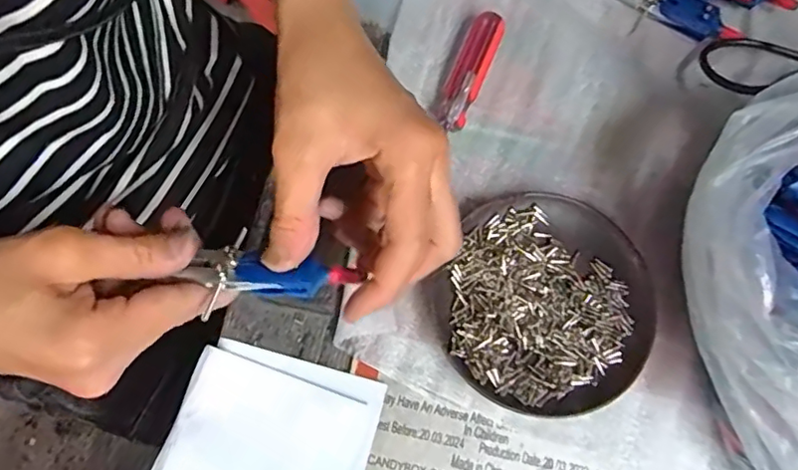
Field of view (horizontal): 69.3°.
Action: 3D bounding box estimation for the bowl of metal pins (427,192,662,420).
[{"bbox_3d":[0.078,0.036,0.313,0.116,0.014,0.113,1,72,-2],"label":"bowl of metal pins"}]

